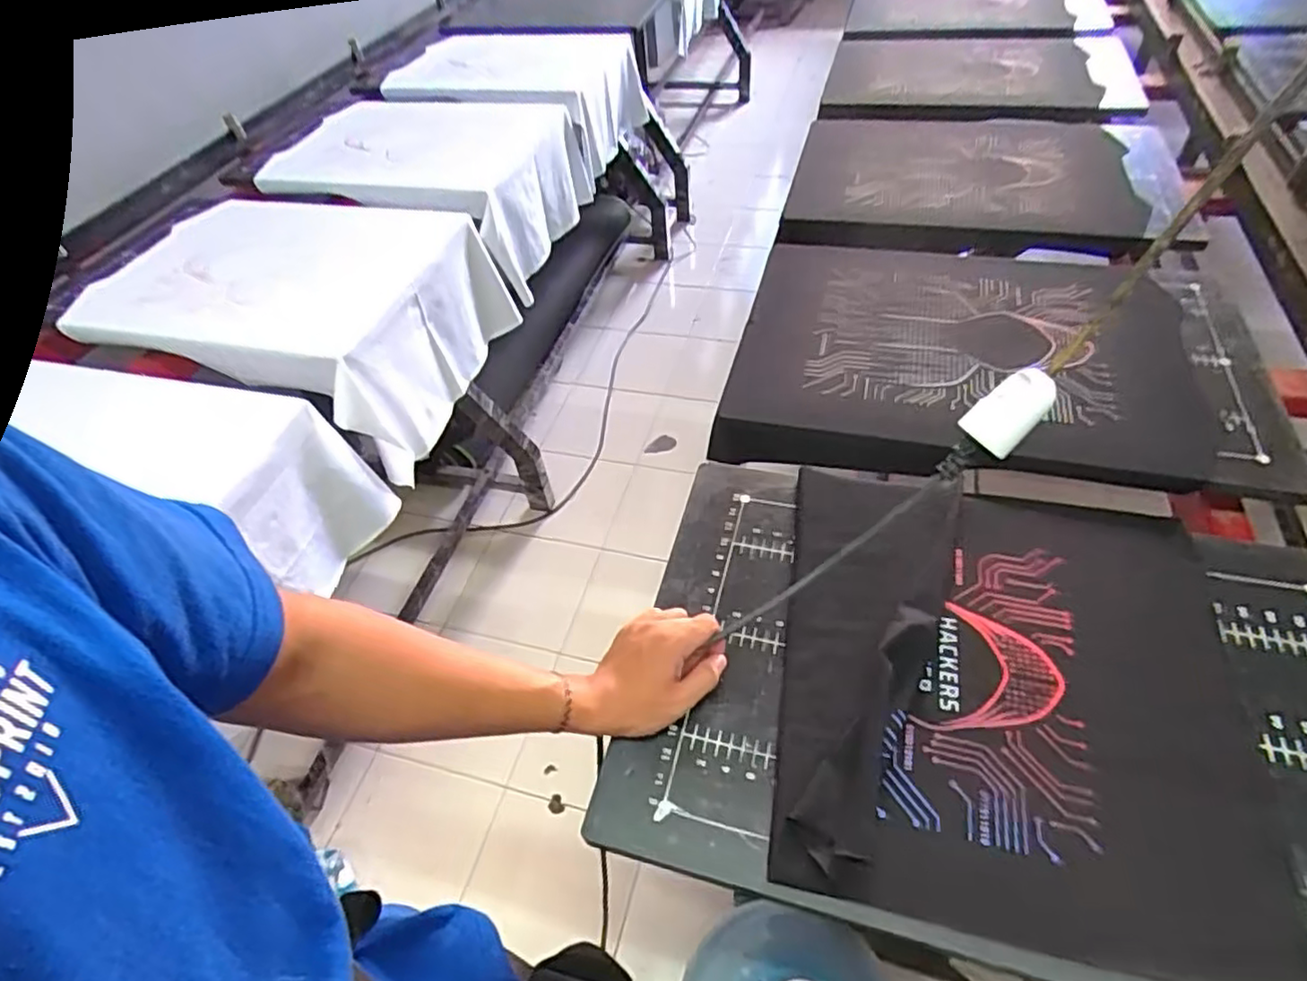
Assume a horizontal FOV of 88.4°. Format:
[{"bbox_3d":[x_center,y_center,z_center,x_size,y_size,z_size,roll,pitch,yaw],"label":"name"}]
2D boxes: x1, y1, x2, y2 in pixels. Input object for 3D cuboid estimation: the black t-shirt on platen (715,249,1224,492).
[{"bbox_3d":[0.392,-0.181,0.875,0.540,0.072,0.434,10,51,14],"label":"black t-shirt on platen"}]

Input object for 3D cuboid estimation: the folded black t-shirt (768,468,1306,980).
[{"bbox_3d":[0.287,0.141,0.551,0.345,0.027,0.395,6,51,10],"label":"folded black t-shirt"}]

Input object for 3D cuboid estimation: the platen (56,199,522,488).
[{"bbox_3d":[-0.643,-0.330,1.267,0.696,0.239,0.521,14,52,17],"label":"platen"}]

